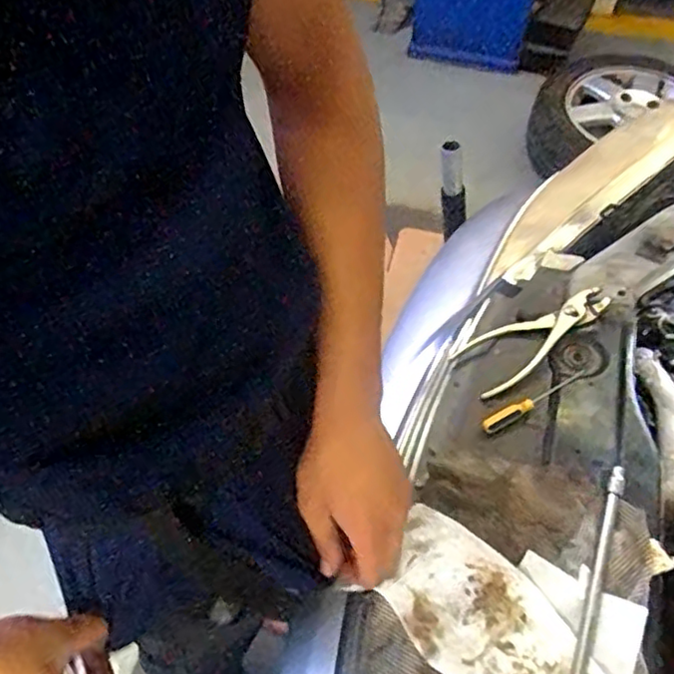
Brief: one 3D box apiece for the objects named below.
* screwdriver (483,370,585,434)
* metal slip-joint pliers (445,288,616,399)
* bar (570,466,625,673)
[{"bbox_3d":[0.217,0.071,0.722,0.132,0.016,0.017,-25,61,-14],"label":"screwdriver"},{"bbox_3d":[0.227,-0.001,0.755,0.181,0.027,0.079,-31,61,3],"label":"metal slip-joint pliers"},{"bbox_3d":[0.223,0.231,0.573,0.014,0.012,0.256,19,60,13],"label":"bar"}]

